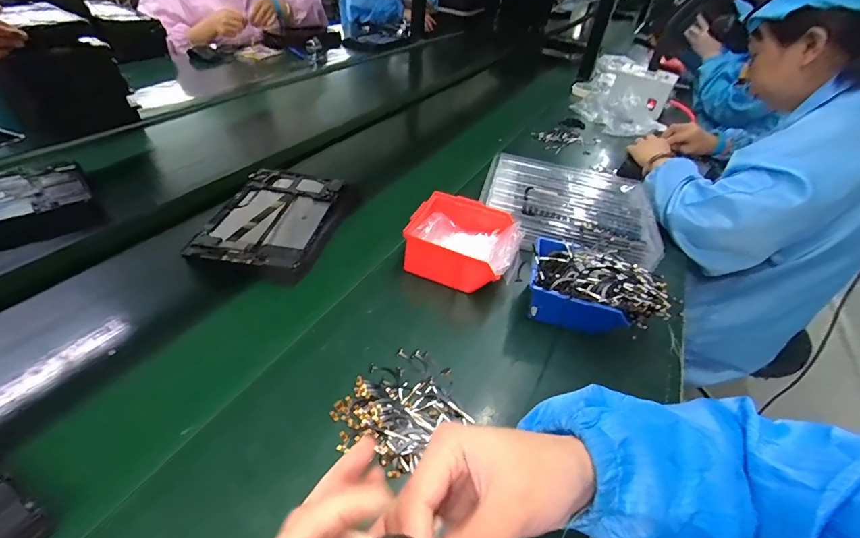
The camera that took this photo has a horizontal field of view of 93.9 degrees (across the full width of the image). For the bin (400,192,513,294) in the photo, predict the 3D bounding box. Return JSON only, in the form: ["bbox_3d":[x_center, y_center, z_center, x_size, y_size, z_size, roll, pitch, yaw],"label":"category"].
[{"bbox_3d":[0.046,-0.037,0.560,0.139,0.062,0.123,19,42,15],"label":"bin"}]

